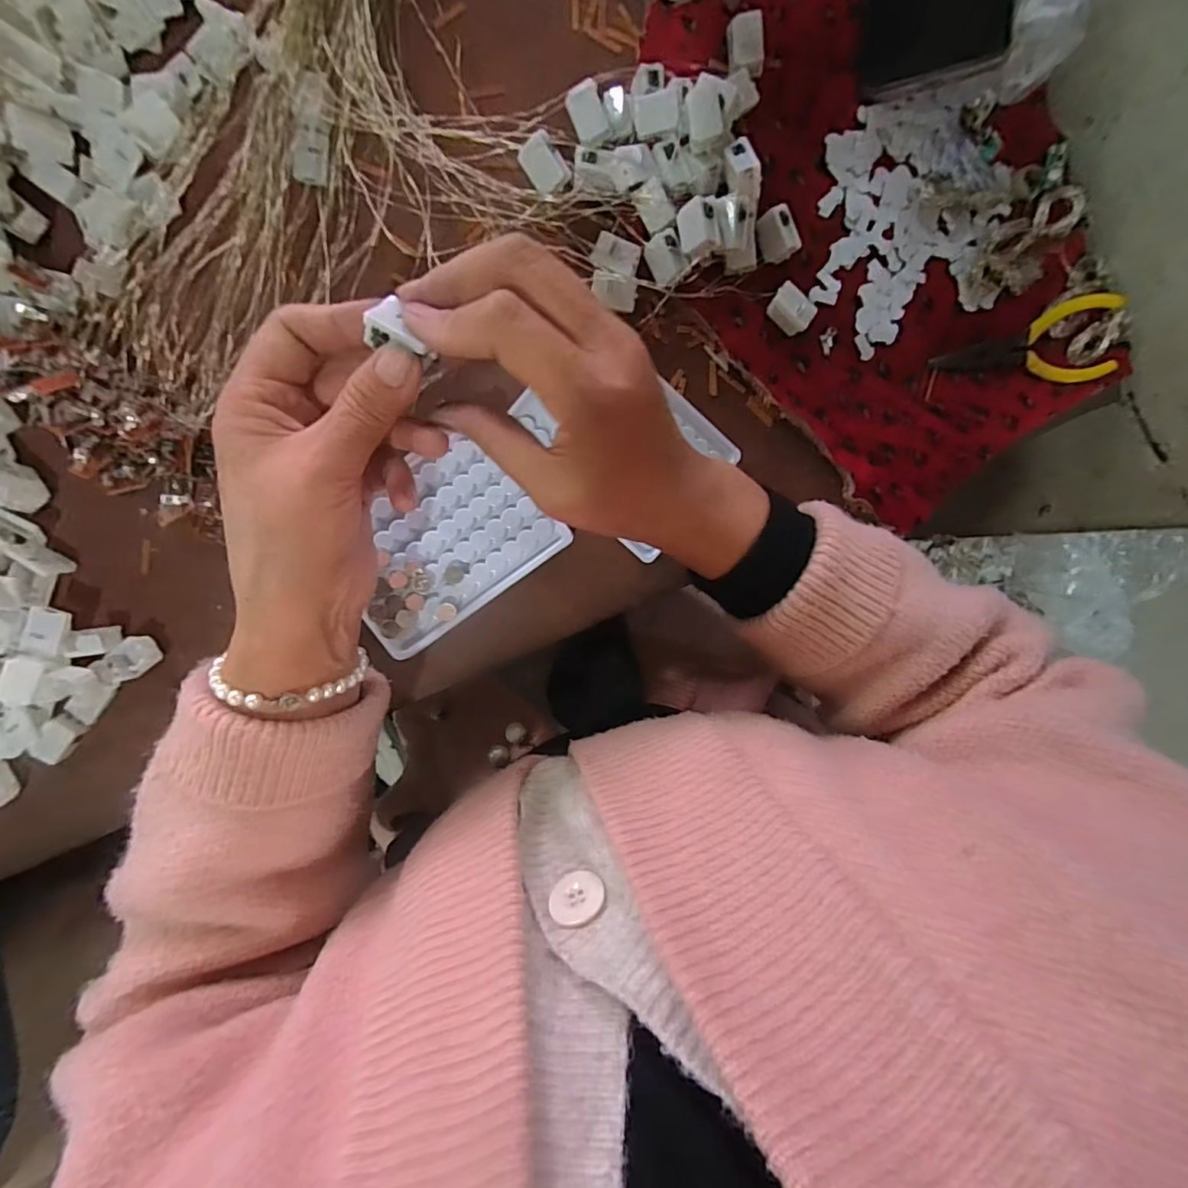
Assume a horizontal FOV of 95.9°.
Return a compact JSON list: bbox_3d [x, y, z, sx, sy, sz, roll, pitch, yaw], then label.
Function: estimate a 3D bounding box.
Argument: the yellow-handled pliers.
[{"bbox_3d":[0.284,-0.159,0.349,0.123,0.010,0.052,-13,95,-3],"label":"yellow-handled pliers"}]

